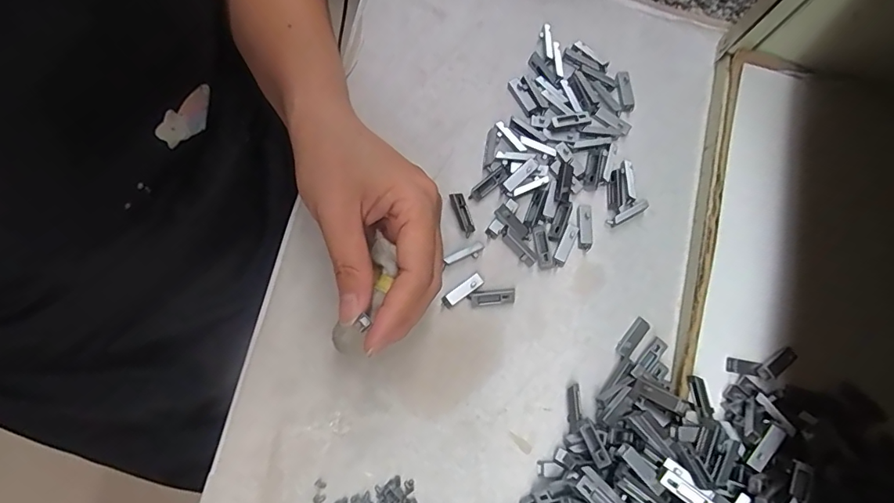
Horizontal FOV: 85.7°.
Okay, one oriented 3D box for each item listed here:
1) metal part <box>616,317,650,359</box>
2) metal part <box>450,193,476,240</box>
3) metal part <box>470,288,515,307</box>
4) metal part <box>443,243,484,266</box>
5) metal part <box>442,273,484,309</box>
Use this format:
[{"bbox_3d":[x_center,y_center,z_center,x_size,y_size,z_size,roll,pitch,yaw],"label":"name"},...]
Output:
[{"bbox_3d":[0.104,0.048,0.270,0.009,0.004,0.024,41,78,6],"label":"metal part"},{"bbox_3d":[0.009,-0.022,0.278,0.008,0.004,0.026,-21,80,-8],"label":"metal part"},{"bbox_3d":[0.026,0.026,0.270,0.025,0.007,0.008,-5,78,-5],"label":"metal part"},{"bbox_3d":[0.010,0.002,0.273,0.023,0.007,0.007,-25,79,-7],"label":"metal part"},{"bbox_3d":[0.009,0.022,0.269,0.025,0.005,0.007,-35,82,-10],"label":"metal part"}]

